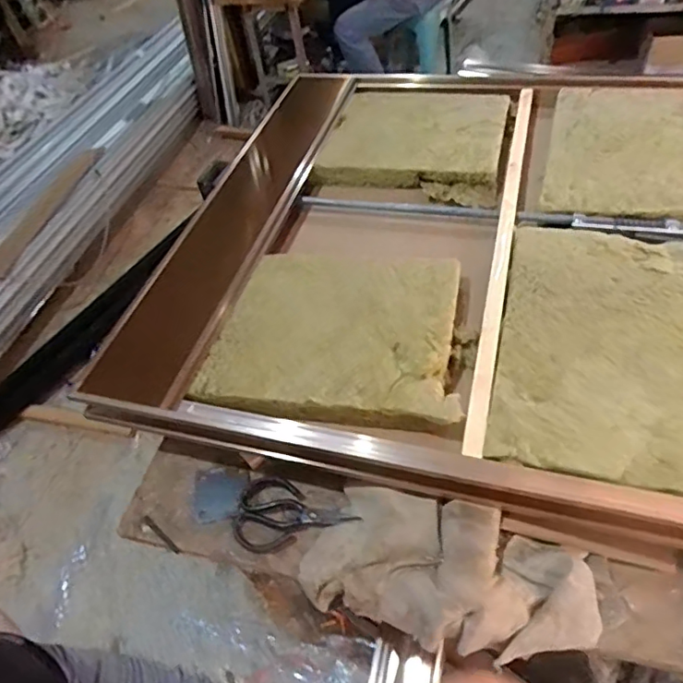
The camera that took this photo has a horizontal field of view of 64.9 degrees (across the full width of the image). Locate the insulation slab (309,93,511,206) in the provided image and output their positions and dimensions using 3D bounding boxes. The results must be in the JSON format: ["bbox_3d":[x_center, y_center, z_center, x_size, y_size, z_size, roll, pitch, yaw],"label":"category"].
[{"bbox_3d":[0.162,-0.436,1.156,0.377,0.062,0.347,11,52,17],"label":"insulation slab"}]

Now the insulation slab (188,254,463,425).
[{"bbox_3d":[-0.004,-0.029,0.821,0.372,0.045,0.317,5,51,12],"label":"insulation slab"}]

